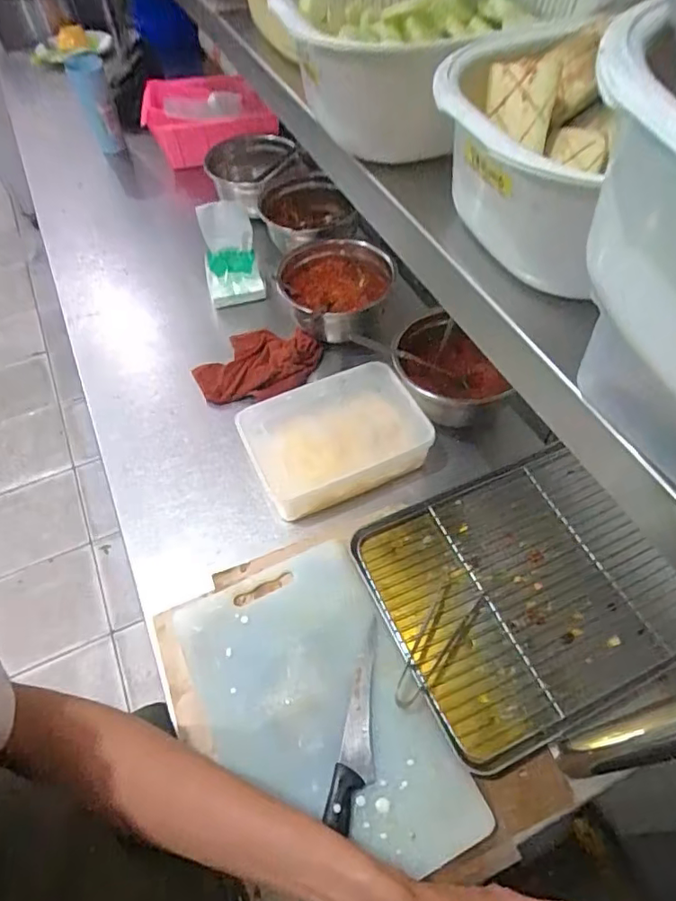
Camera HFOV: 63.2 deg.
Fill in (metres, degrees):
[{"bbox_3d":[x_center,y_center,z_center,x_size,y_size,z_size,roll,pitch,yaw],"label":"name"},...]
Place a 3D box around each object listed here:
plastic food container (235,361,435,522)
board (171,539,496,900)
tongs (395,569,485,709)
[{"bbox_3d":[-0.005,-0.018,0.767,0.234,0.080,0.155,-19,57,-10],"label":"plastic food container"},{"bbox_3d":[-0.022,0.284,0.602,0.224,0.016,0.347,-23,58,-13],"label":"board"},{"bbox_3d":[0.115,0.218,0.635,0.048,0.029,0.173,28,61,20],"label":"tongs"}]

